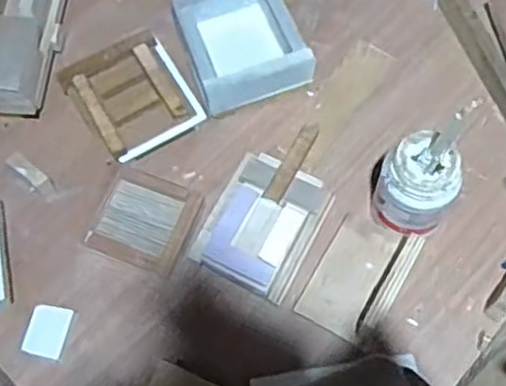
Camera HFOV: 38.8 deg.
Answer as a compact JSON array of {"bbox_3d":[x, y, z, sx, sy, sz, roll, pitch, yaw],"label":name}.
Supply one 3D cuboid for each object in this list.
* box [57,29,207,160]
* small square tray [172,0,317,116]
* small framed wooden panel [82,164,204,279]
[{"bbox_3d":[-0.140,-0.115,0.837,0.126,0.038,0.139,-32,71,-12],"label":"box"},{"bbox_3d":[-0.015,-0.182,0.858,0.135,0.038,0.154,-19,69,-7],"label":"small square tray"},{"bbox_3d":[-0.120,0.026,0.797,0.104,0.025,0.108,21,69,9],"label":"small framed wooden panel"}]

